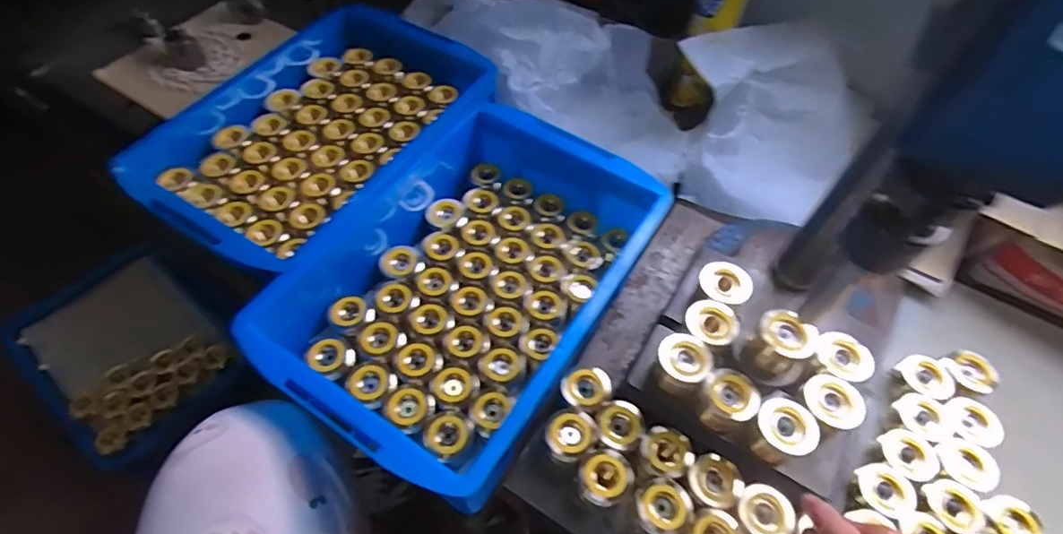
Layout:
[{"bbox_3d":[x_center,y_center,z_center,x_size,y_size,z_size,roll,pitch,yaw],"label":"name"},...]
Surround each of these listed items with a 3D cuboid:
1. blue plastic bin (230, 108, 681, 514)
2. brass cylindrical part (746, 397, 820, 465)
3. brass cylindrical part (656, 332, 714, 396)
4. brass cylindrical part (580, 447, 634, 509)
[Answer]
[{"bbox_3d":[-0.050,0.011,0.510,0.238,0.097,0.363,30,61,17],"label":"blue plastic bin"},{"bbox_3d":[0.190,0.129,0.411,0.040,0.042,0.041,1,56,-1],"label":"brass cylindrical part"},{"bbox_3d":[0.123,0.078,0.436,0.040,0.045,0.043,36,62,20],"label":"brass cylindrical part"},{"bbox_3d":[0.059,0.173,0.434,0.039,0.034,0.042,1,56,-1],"label":"brass cylindrical part"}]

